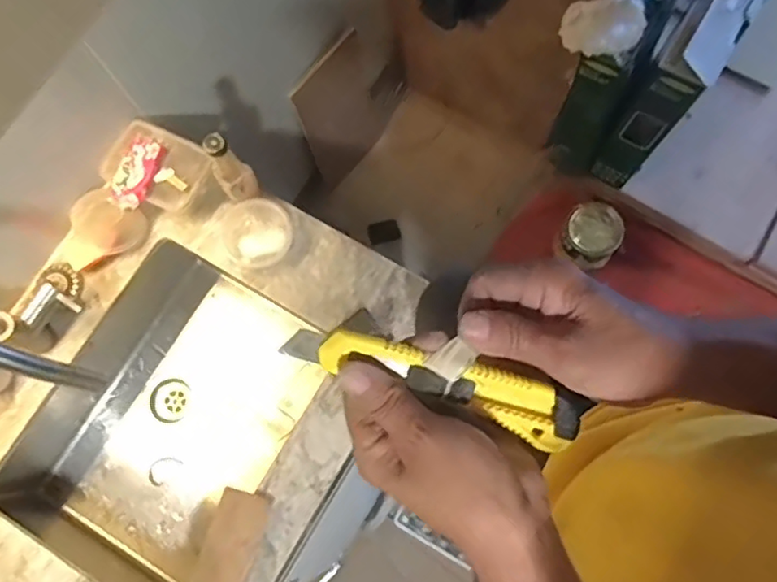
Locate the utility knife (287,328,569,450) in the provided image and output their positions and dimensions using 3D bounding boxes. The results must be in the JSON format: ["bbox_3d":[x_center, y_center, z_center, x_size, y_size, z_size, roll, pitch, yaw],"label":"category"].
[{"bbox_3d":[0.026,0.048,0.328,0.160,0.017,0.031,19,76,-3],"label":"utility knife"}]

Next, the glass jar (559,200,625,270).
[{"bbox_3d":[0.617,-0.176,1.839,0.165,0.146,0.185,35,79,9],"label":"glass jar"}]

